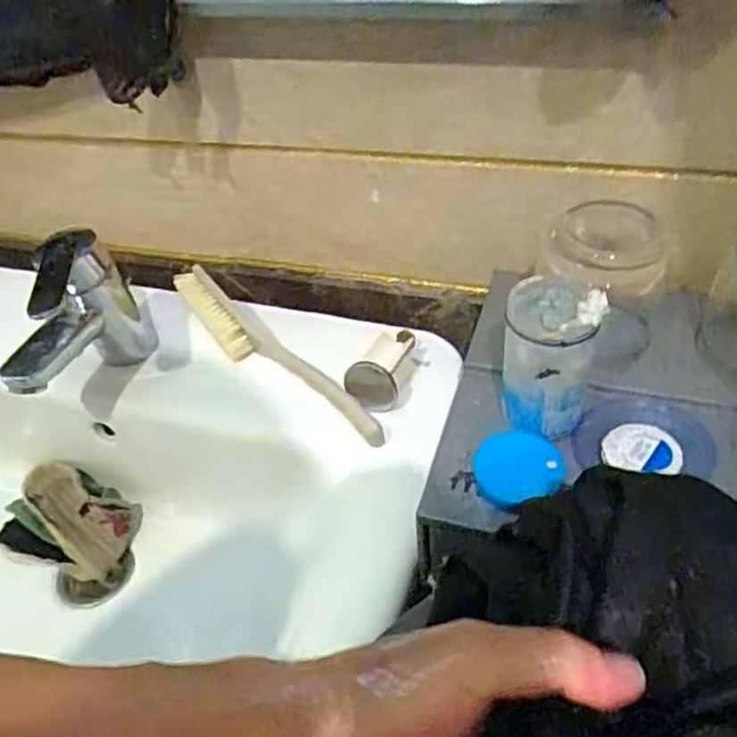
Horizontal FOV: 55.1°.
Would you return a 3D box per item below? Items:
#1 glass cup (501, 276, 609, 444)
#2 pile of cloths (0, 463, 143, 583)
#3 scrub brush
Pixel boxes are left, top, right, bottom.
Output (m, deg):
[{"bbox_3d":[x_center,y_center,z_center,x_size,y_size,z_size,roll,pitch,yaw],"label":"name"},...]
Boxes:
[{"bbox_3d":[0.101,-0.008,0.395,0.047,0.085,0.055,5,45,13],"label":"glass cup"},{"bbox_3d":[-0.250,0.129,0.591,0.103,0.050,0.073,12,47,20],"label":"pile of cloths"},{"bbox_3d":[-0.072,-0.007,0.524,0.032,0.050,0.224,-35,50,-26],"label":"scrub brush"}]

